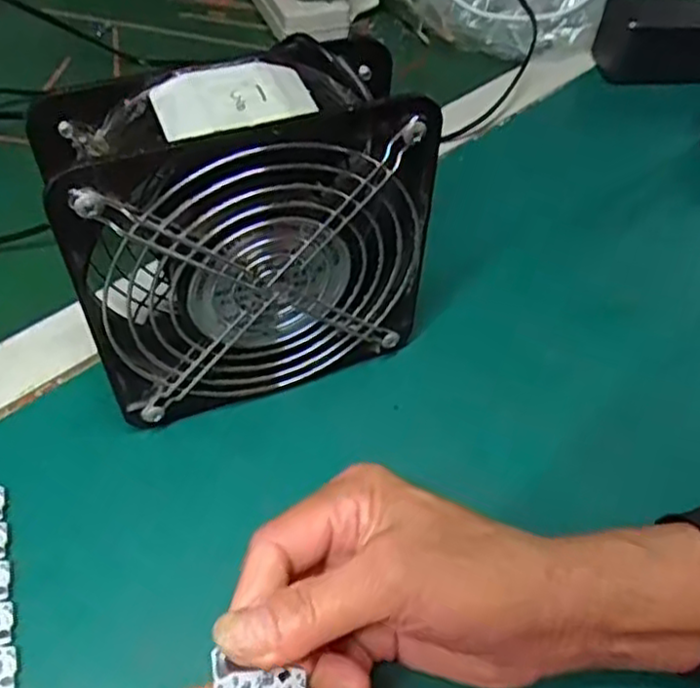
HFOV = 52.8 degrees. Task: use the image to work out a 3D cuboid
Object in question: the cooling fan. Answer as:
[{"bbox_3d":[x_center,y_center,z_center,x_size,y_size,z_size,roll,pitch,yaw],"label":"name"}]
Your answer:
[{"bbox_3d":[-0.042,-0.040,0.310,0.146,0.153,0.053,-18,52,-17],"label":"cooling fan"}]

